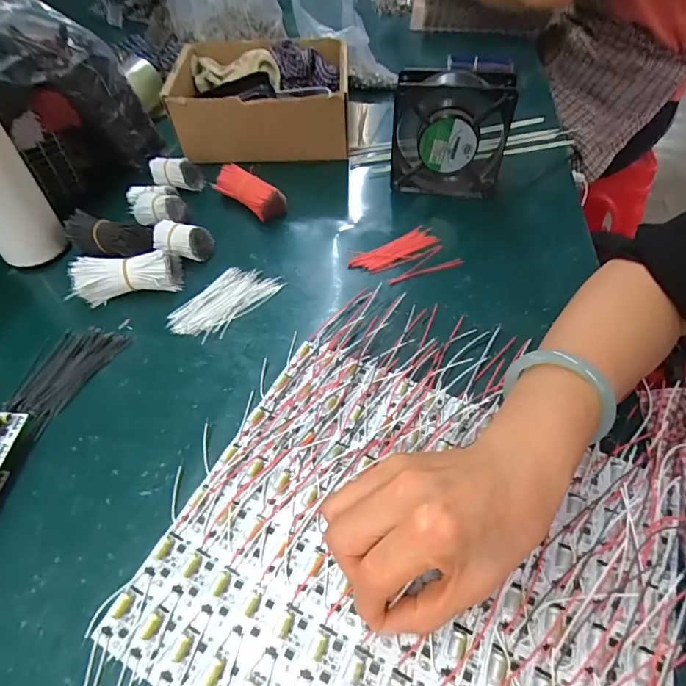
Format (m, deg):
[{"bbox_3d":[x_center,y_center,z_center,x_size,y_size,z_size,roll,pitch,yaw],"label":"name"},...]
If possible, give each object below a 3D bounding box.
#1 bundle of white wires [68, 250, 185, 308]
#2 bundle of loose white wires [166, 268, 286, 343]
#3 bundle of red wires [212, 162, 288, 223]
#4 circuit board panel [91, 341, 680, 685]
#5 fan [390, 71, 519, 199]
[{"bbox_3d":[-0.205,-0.064,0.413,0.094,0.035,0.034,-13,52,-8],"label":"bundle of white wires"},{"bbox_3d":[-0.111,-0.039,0.410,0.058,0.006,0.102,31,58,24],"label":"bundle of loose white wires"},{"bbox_3d":[-0.107,-0.172,0.495,0.087,0.037,0.035,32,58,24],"label":"bundle of red wires"},{"bbox_3d":[0.041,0.128,0.266,0.284,0.011,0.239,21,55,17],"label":"circuit board panel"},{"bbox_3d":[0.116,-0.224,0.477,0.121,0.127,0.040,5,51,6],"label":"fan"}]

